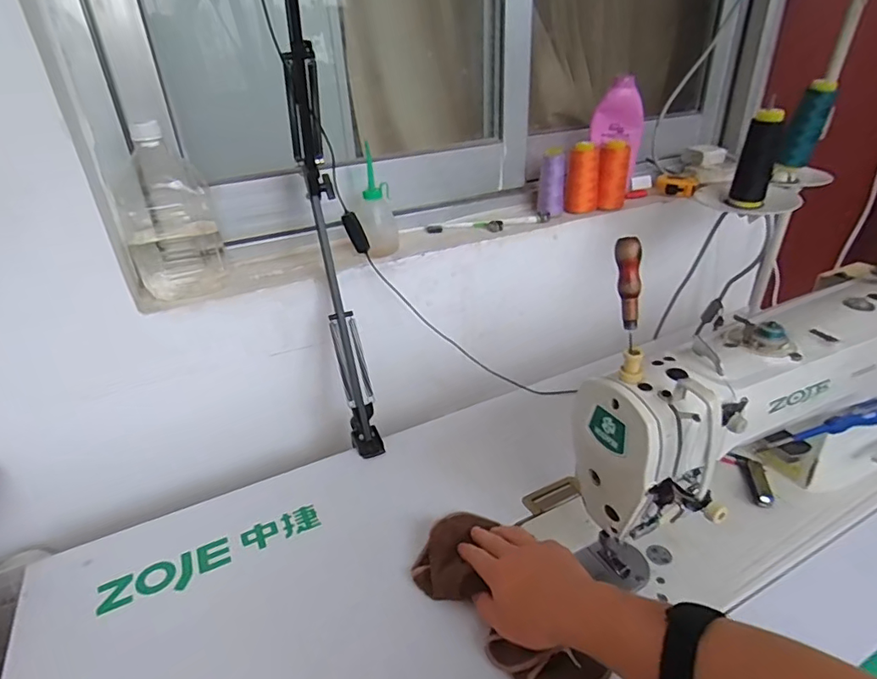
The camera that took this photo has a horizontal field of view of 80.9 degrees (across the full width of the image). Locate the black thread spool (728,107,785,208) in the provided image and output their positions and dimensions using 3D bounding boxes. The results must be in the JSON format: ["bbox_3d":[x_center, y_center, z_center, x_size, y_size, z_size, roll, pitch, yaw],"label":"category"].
[{"bbox_3d":[0.386,-0.217,0.626,0.041,0.112,0.039,17,35,30],"label":"black thread spool"}]

